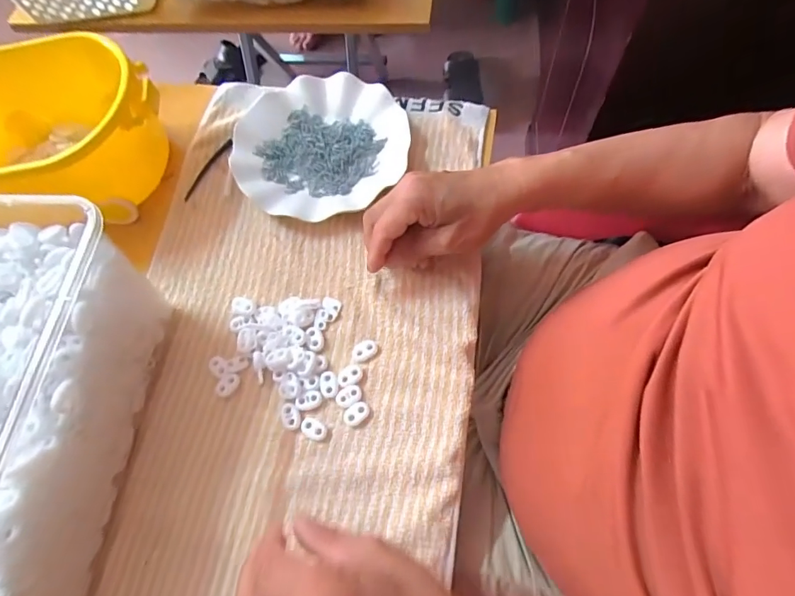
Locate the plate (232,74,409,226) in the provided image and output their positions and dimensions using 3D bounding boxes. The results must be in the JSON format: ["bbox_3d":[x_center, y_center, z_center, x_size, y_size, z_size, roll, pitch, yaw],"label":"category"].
[{"bbox_3d":[-0.079,-0.163,0.468,0.176,0.027,0.181,-2,67,4],"label":"plate"}]

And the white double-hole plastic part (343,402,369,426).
[{"bbox_3d":[-0.034,0.096,0.365,0.023,0.004,0.016,-39,70,-11],"label":"white double-hole plastic part"}]

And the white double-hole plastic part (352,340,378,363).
[{"bbox_3d":[-0.029,0.046,0.384,0.023,0.005,0.015,-27,68,-6],"label":"white double-hole plastic part"}]

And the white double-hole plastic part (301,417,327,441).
[{"bbox_3d":[-0.069,0.108,0.362,0.023,0.006,0.014,24,71,14],"label":"white double-hole plastic part"}]

